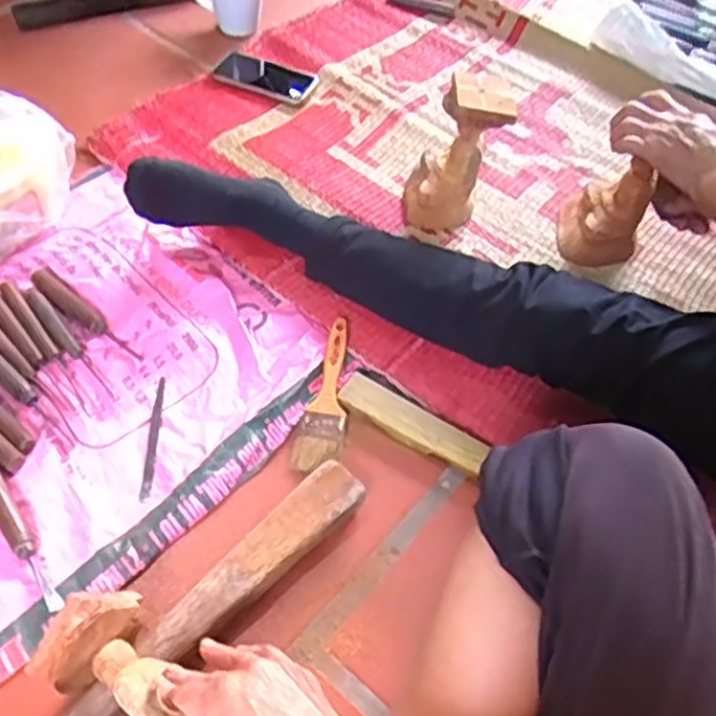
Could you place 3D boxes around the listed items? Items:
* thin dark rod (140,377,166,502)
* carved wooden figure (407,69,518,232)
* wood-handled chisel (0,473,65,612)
[{"bbox_3d":[-0.204,0.078,0.741,0.010,0.004,0.136,1,54,-5],"label":"thin dark rod"},{"bbox_3d":[0.120,-0.246,0.907,0.106,0.178,0.103,10,54,3],"label":"carved wooden figure"},{"bbox_3d":[-0.303,0.155,0.659,0.020,0.019,0.164,-28,61,-23],"label":"wood-handled chisel"}]

